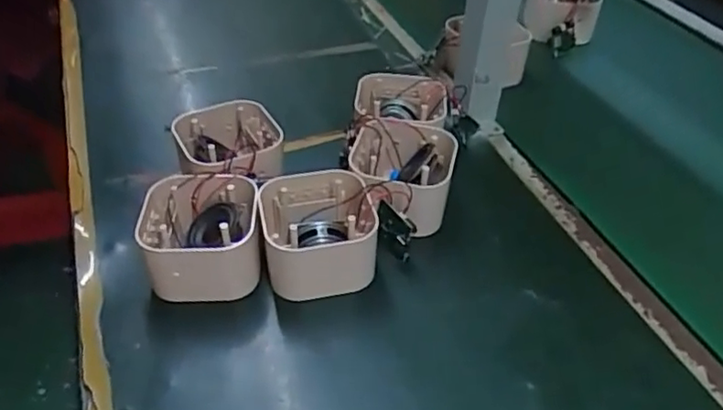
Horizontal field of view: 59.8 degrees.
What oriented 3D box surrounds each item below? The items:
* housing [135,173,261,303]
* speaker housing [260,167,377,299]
[{"bbox_3d":[-0.129,0.027,0.509,0.093,0.067,0.089,-2,41,-5],"label":"housing"},{"bbox_3d":[-0.036,0.024,0.512,0.089,0.061,0.092,-6,41,-10],"label":"speaker housing"}]

